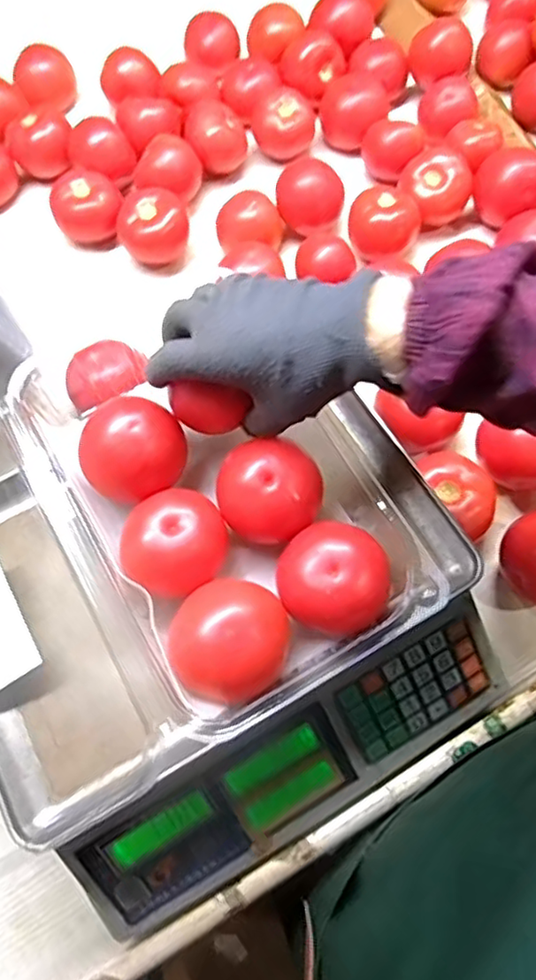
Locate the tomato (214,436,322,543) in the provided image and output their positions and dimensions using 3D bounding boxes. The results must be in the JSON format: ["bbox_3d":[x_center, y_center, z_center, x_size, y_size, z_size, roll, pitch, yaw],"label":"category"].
[{"bbox_3d":[0.001,-0.001,0.415,0.068,0.056,0.074,-3,68,0],"label":"tomato"}]

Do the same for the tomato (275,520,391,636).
[{"bbox_3d":[0.041,0.055,0.393,0.067,0.048,0.067,0,68,1],"label":"tomato"}]

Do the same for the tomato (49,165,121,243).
[{"bbox_3d":[-0.195,-0.306,0.679,0.075,0.063,0.085,-23,69,-8],"label":"tomato"}]

